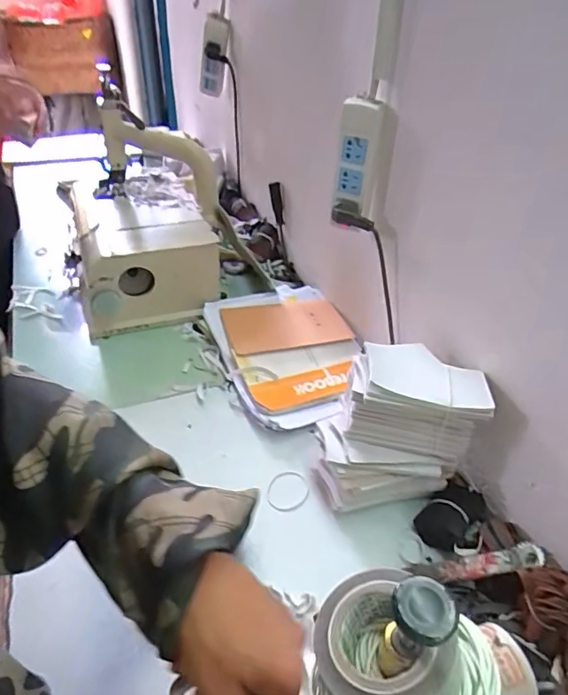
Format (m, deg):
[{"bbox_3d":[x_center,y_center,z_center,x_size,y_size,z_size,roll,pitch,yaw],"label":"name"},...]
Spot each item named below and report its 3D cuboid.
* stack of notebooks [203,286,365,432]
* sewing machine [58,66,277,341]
[{"bbox_3d":[0.007,-0.005,0.837,0.212,0.034,0.311,-15,44,-15],"label":"stack of notebooks"},{"bbox_3d":[-0.206,-0.241,0.912,0.310,0.303,0.286,-10,40,-14],"label":"sewing machine"}]

